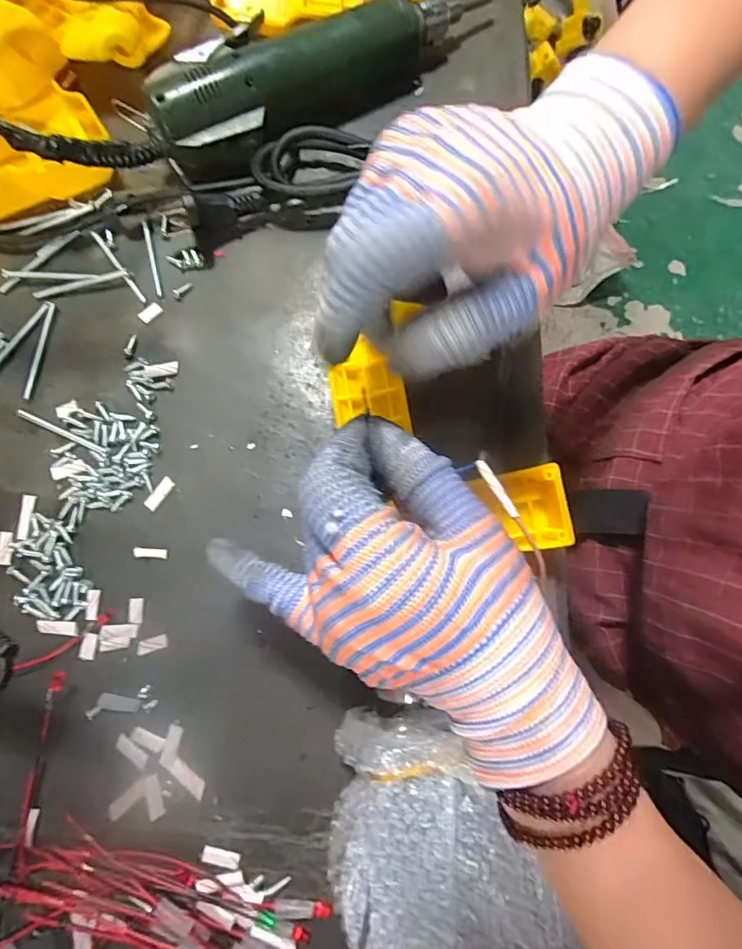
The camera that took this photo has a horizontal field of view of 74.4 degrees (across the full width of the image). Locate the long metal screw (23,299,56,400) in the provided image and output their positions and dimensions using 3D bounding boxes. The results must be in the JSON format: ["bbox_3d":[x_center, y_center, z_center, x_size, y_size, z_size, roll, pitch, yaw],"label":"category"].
[{"bbox_3d":[-0.203,-0.077,0.298,0.006,0.004,0.063,7,78,0],"label":"long metal screw"}]

